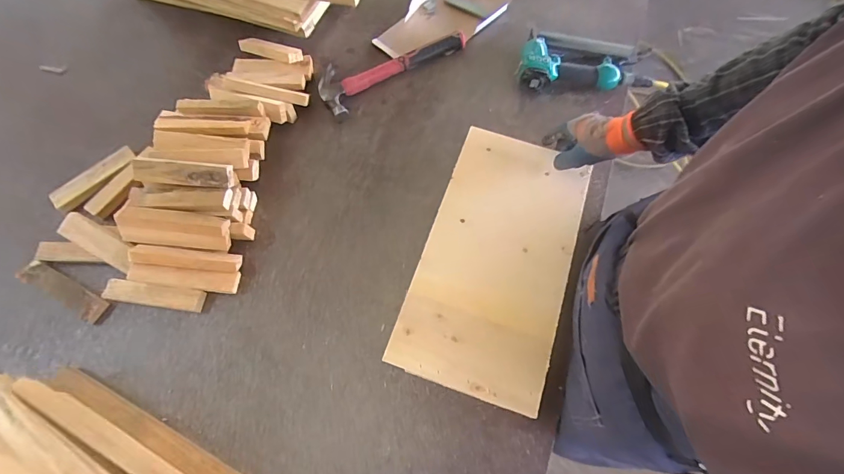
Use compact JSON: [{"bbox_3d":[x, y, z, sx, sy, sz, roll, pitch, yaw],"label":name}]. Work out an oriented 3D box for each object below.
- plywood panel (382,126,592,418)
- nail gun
[{"bbox_3d":[0.121,0.021,0.626,0.218,0.016,0.434,18,69,8],"label":"plywood panel"},{"bbox_3d":[0.328,-0.367,0.780,0.278,0.063,0.149,-2,67,0],"label":"nail gun"}]

